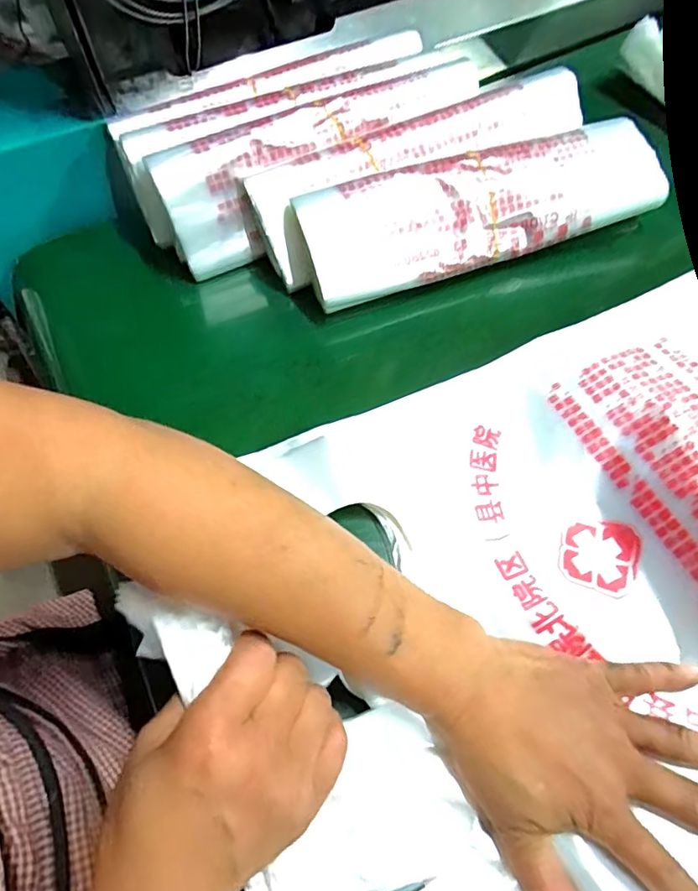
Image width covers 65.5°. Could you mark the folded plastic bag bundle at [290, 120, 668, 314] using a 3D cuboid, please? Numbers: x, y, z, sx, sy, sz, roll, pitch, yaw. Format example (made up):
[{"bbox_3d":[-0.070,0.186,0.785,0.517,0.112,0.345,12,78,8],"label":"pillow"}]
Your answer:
[{"bbox_3d":[0.108,-0.193,0.454,0.299,0.040,0.090,-16,95,-6],"label":"folded plastic bag bundle"}]

